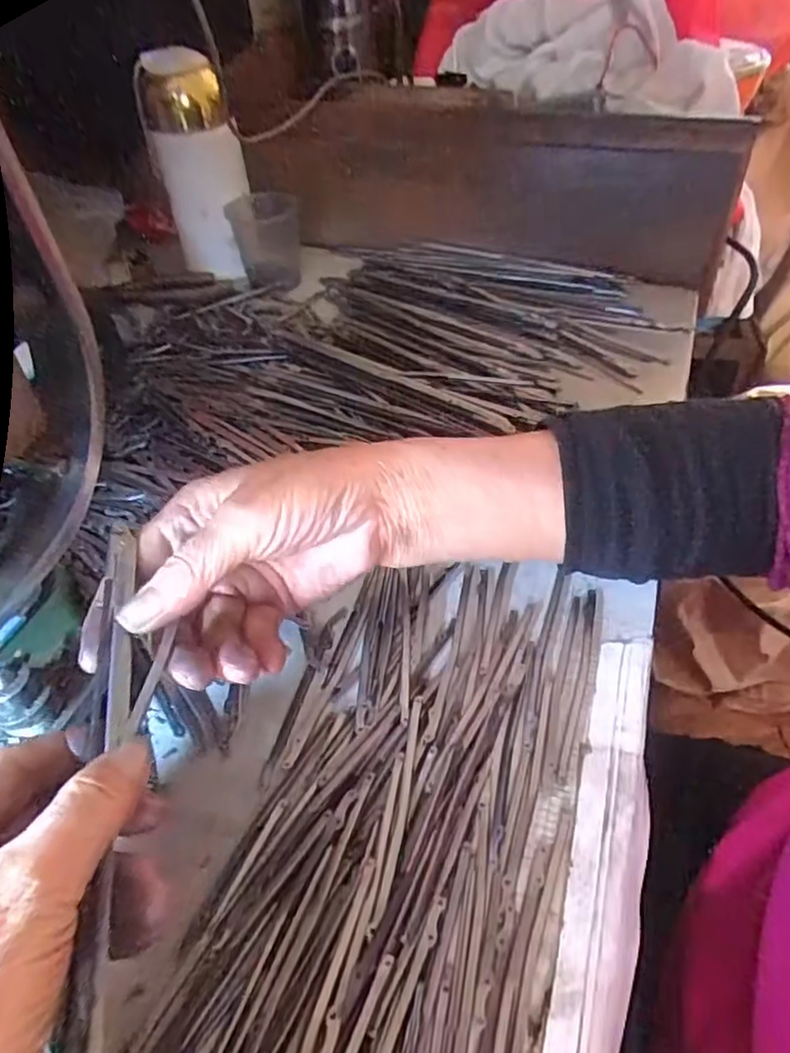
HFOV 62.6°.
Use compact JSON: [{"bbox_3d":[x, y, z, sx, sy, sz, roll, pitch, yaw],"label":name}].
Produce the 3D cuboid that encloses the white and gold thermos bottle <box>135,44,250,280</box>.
[{"bbox_3d":[-0.149,-0.274,0.500,0.063,0.152,0.050,-15,46,-11],"label":"white and gold thermos bottle"}]

